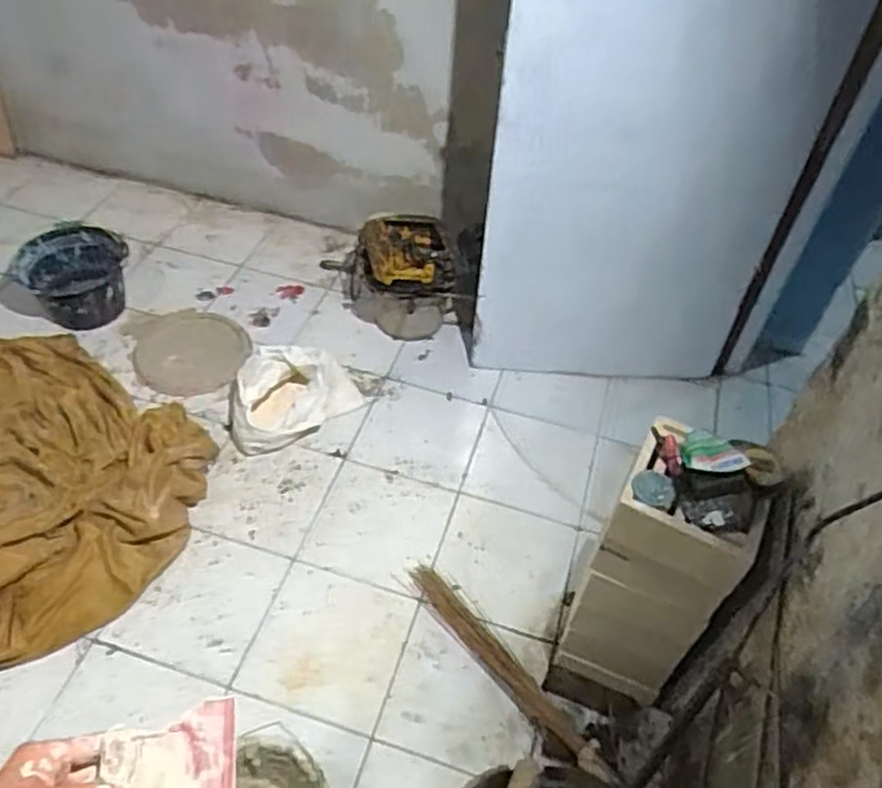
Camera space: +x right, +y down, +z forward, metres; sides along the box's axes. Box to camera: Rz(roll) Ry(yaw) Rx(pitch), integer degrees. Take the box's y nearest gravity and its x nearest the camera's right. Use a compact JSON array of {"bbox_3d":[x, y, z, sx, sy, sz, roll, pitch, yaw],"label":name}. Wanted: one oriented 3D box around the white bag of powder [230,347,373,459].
[{"bbox_3d":[-0.378,-0.003,1.871,0.372,0.140,0.252,-26,55,-25],"label":"white bag of powder"}]

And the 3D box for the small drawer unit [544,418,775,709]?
[{"bbox_3d":[0.359,0.343,1.297,0.203,0.612,0.232,17,49,10],"label":"small drawer unit"}]

